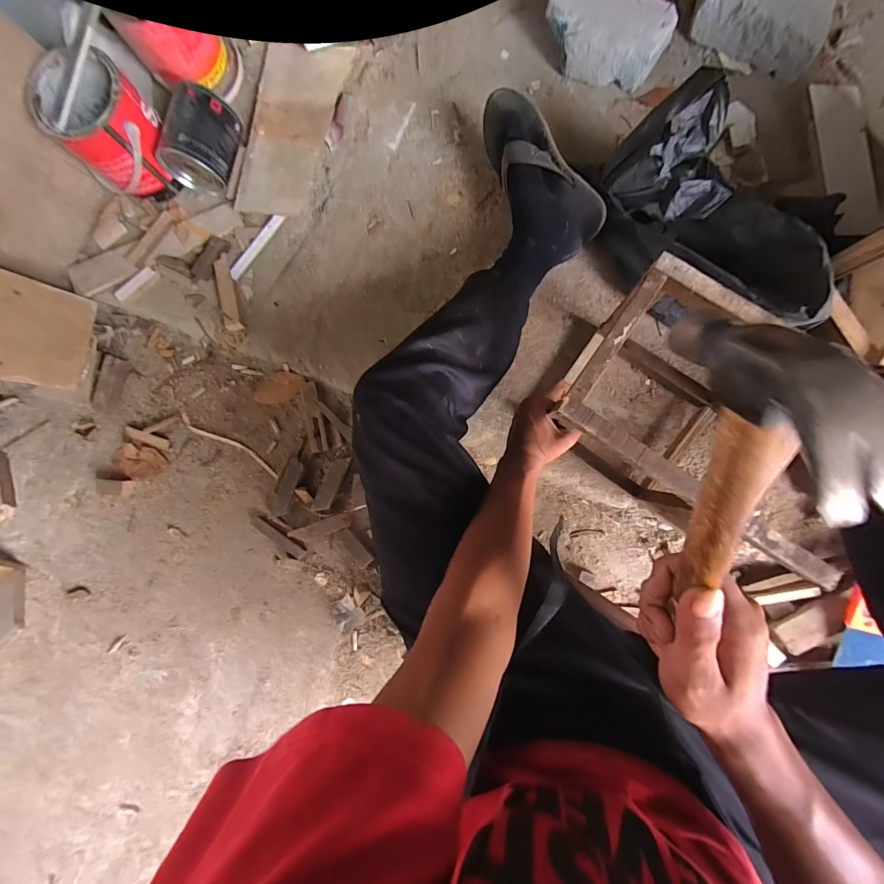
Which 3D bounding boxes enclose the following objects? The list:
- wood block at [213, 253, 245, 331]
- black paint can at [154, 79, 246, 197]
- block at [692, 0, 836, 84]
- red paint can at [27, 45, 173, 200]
[{"bbox_3d":[-0.398,-0.278,0.695,0.030,0.010,0.143,-13,87,-14],"label":"wood block"},{"bbox_3d":[-0.432,-0.542,0.668,0.108,0.096,0.131,12,88,4],"label":"black paint can"},{"bbox_3d":[0.560,-0.759,0.643,0.211,0.066,0.180,27,91,6],"label":"block"},{"bbox_3d":[-0.562,-0.536,0.650,0.152,0.141,0.149,42,90,5],"label":"red paint can"}]

